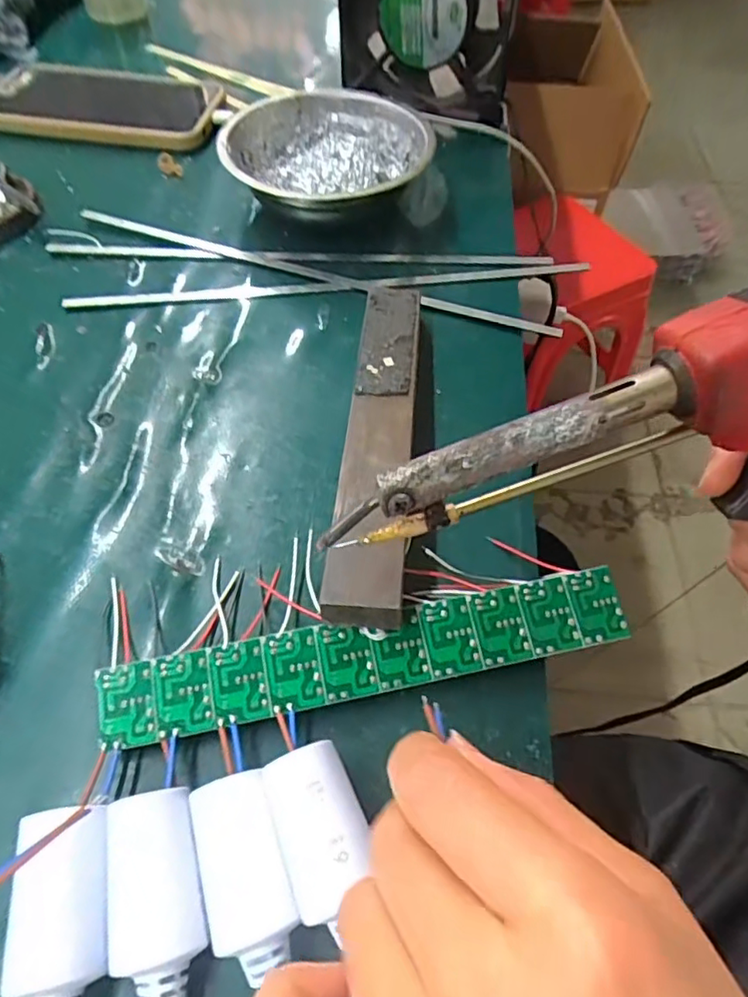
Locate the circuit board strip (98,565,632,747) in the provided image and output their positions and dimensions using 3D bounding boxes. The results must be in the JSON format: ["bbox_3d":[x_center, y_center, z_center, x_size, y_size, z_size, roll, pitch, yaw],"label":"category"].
[{"bbox_3d":[0.000,0.055,0.212,0.185,0.004,0.027,-10,71,-7],"label":"circuit board strip"}]

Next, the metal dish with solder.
[{"bbox_3d":[-0.027,-0.221,0.384,0.125,0.038,0.133,0,57,0],"label":"metal dish with solder"}]

